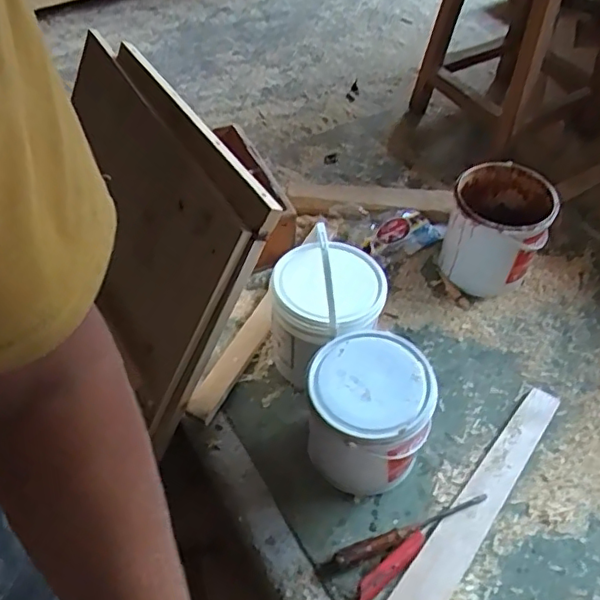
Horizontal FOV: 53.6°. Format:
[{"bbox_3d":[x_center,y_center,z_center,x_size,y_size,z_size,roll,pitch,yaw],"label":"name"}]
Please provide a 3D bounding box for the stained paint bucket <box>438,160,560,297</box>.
[{"bbox_3d":[0.375,-0.137,1.139,0.172,0.192,0.172,1,48,-1],"label":"stained paint bucket"}]

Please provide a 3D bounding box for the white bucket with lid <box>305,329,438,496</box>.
[{"bbox_3d":[0.101,0.173,0.892,0.168,0.195,0.174,1,48,-1],"label":"white bucket with lid"}]

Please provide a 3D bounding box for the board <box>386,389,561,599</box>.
[{"bbox_3d":[0.229,0.337,0.866,0.071,0.013,0.579,27,56,28],"label":"board"}]

